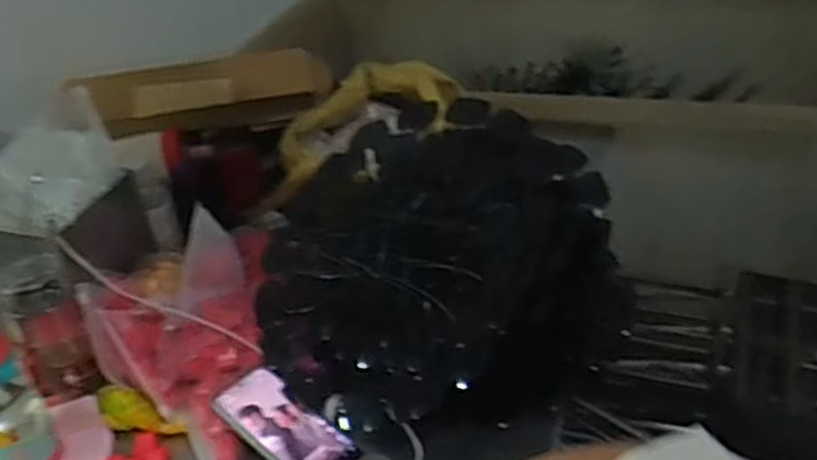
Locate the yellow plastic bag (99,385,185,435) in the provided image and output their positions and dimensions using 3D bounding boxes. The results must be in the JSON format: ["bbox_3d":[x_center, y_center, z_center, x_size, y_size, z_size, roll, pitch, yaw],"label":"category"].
[{"bbox_3d":[-0.297,0.203,0.859,0.102,0.042,0.038,26,36,-8],"label":"yellow plastic bag"}]

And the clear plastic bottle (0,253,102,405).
[{"bbox_3d":[-0.393,0.112,0.854,0.067,0.160,0.073,-22,39,-24],"label":"clear plastic bottle"}]

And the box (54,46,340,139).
[{"bbox_3d":[-0.290,-0.197,1.142,0.351,0.099,0.056,-13,36,-12],"label":"box"}]

